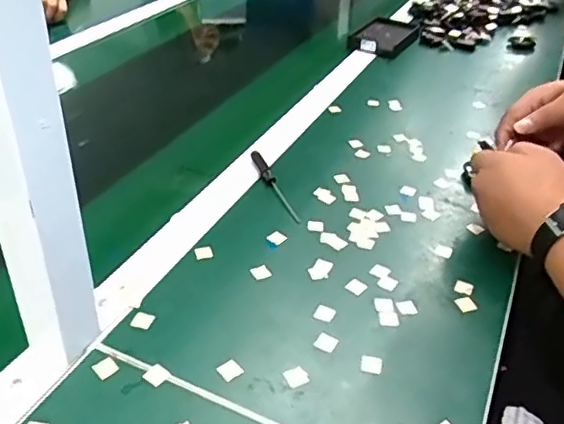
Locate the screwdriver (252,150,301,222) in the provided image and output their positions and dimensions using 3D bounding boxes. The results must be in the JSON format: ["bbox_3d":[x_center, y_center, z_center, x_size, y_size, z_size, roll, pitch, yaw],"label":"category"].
[{"bbox_3d":[-0.009,-0.032,0.683,0.014,0.012,0.132,-10,40,-20],"label":"screwdriver"}]

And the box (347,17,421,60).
[{"bbox_3d":[0.186,-0.322,1.094,0.094,0.023,0.145,22,39,23],"label":"box"}]

